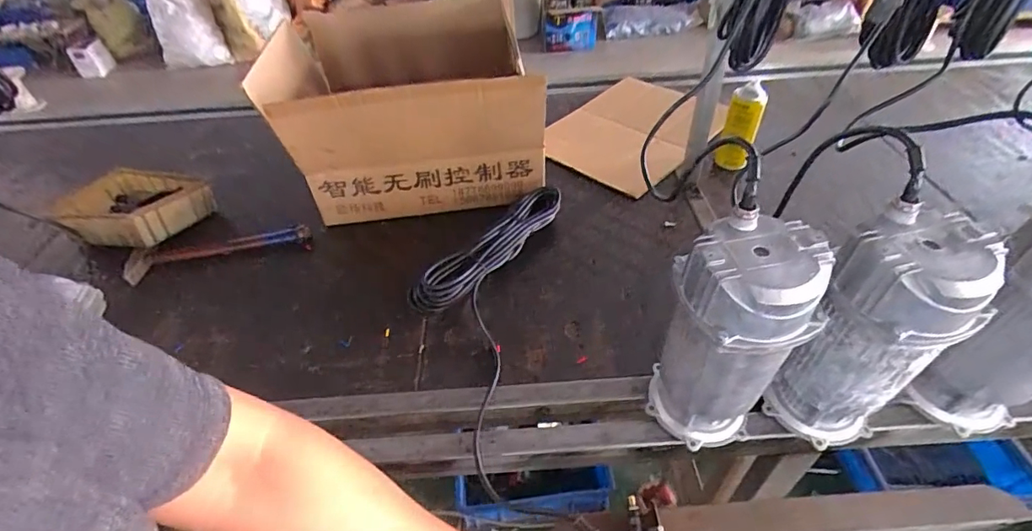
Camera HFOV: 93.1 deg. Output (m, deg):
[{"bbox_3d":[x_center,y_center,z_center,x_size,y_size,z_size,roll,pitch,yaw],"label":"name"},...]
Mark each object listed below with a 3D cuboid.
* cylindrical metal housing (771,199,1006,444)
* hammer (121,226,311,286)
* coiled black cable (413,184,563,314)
[{"bbox_3d":[0.388,0.088,0.542,0.111,0.292,0.111,-2,45,2],"label":"cylindrical metal housing"},{"bbox_3d":[-0.570,-0.029,0.941,0.344,0.044,0.076,-14,45,-10],"label":"hammer"},{"bbox_3d":[-0.039,-0.035,0.847,0.069,0.060,0.335,29,53,29],"label":"coiled black cable"}]

